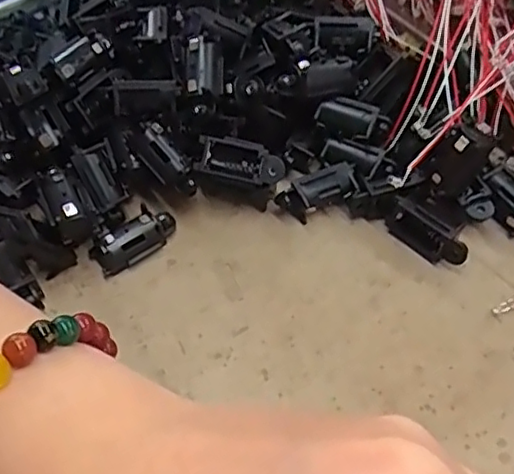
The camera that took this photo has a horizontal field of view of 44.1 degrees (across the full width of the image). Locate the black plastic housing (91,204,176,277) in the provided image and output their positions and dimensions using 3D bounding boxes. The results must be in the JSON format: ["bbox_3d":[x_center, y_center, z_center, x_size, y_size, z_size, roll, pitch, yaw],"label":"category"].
[{"bbox_3d":[-0.050,0.000,0.263,0.036,0.014,0.015,-40,65,-22],"label":"black plastic housing"}]

